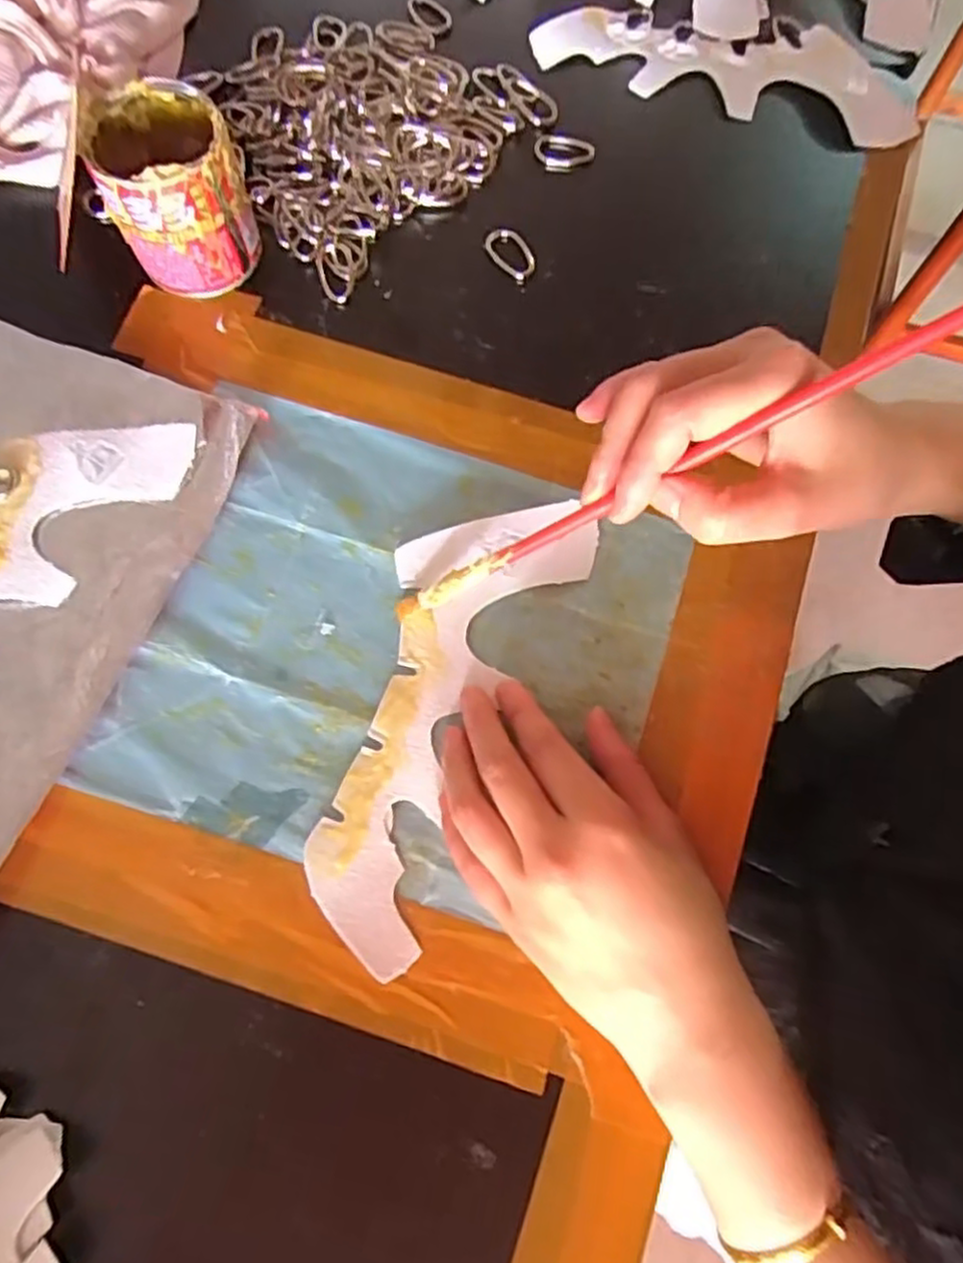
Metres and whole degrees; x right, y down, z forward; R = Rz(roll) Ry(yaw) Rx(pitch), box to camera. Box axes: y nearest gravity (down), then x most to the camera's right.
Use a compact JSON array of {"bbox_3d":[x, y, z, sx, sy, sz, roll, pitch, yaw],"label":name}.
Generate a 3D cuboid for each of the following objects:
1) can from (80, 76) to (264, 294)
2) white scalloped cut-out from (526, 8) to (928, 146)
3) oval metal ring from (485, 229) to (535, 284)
[{"bbox_3d":[-0.152,-0.219,0.365,0.063,0.066,0.064,-24,75,-9],"label":"can"},{"bbox_3d":[0.150,-0.346,0.444,0.223,0.013,0.073,16,73,3],"label":"white scalloped cut-out"},{"bbox_3d":[0.016,-0.207,0.401,0.032,0.006,0.022,39,76,10],"label":"oval metal ring"}]

